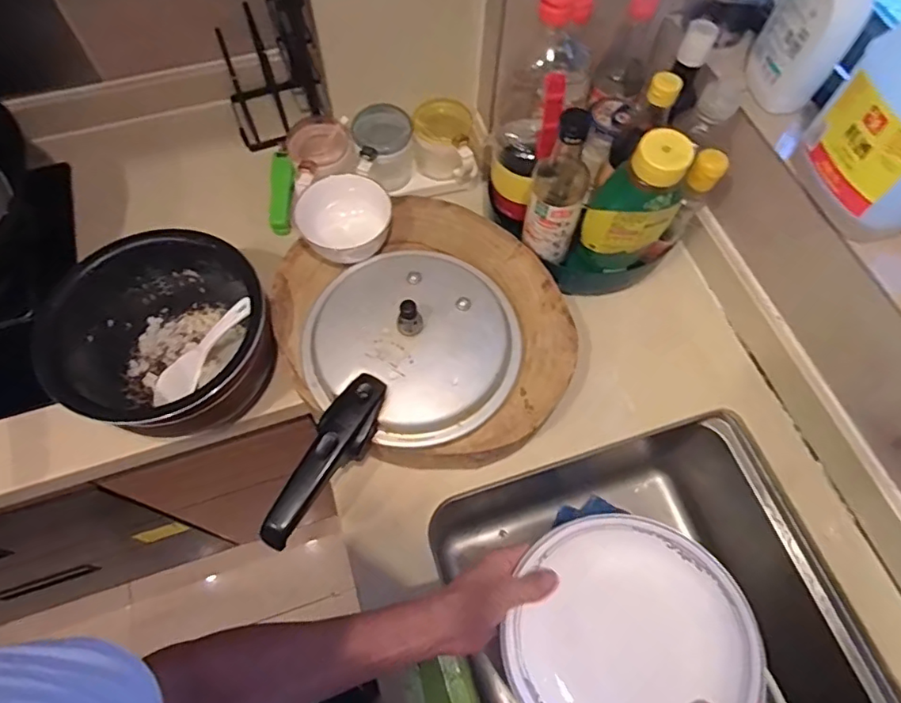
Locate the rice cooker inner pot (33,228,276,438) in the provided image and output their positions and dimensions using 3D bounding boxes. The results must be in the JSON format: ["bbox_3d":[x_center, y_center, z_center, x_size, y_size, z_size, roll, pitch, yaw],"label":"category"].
[{"bbox_3d":[-0.315,-0.006,0.640,0.219,0.138,0.208,1,64,-1],"label":"rice cooker inner pot"}]

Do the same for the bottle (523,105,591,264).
[{"bbox_3d":[0.127,-0.183,0.636,0.062,0.198,0.055,18,65,7],"label":"bottle"}]

